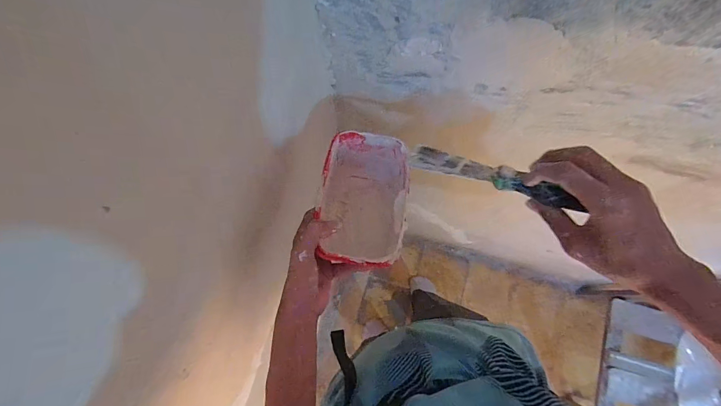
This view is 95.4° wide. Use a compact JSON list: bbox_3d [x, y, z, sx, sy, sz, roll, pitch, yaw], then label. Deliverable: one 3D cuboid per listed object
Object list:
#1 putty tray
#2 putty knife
[{"bbox_3d":[0.004,-0.001,0.420,0.104,0.086,0.157,5,75,3],"label":"putty tray"},{"bbox_3d":[0.131,-0.028,0.335,0.166,0.022,0.034,20,76,18],"label":"putty knife"}]

